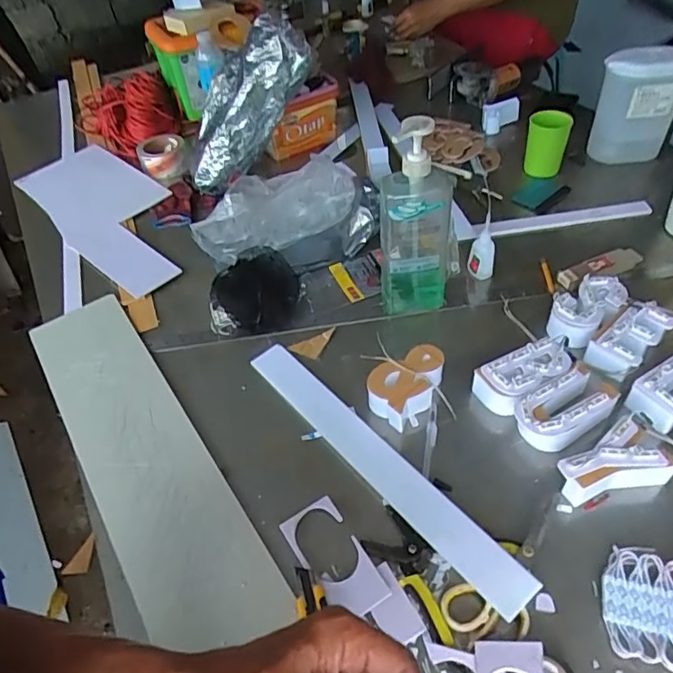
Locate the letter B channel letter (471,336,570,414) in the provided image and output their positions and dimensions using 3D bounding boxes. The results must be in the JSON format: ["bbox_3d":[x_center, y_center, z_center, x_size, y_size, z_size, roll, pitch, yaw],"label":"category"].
[{"bbox_3d":[0.245,0.049,0.686,0.134,0.053,0.063,-29,49,-5],"label":"letter B channel letter"}]

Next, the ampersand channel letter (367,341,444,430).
[{"bbox_3d":[0.094,0.062,0.699,0.111,0.048,0.074,-35,53,-26],"label":"ampersand channel letter"}]

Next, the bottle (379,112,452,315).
[{"bbox_3d":[0.108,-0.146,0.731,0.097,0.285,0.062,5,47,9],"label":"bottle"}]

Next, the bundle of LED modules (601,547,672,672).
[{"bbox_3d":[0.308,0.260,0.513,0.102,0.014,0.104,8,47,12],"label":"bundle of LED modules"}]

